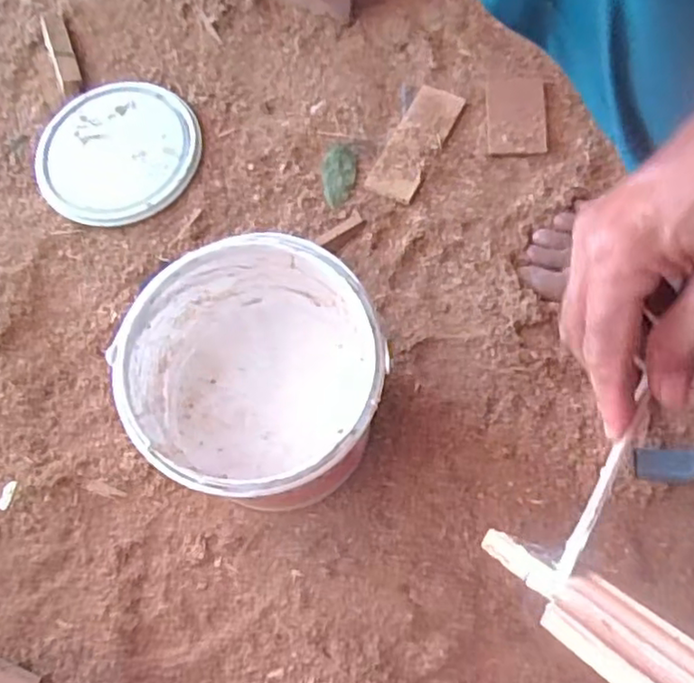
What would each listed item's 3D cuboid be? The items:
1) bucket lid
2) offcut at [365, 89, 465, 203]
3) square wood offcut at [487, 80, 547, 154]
[{"bbox_3d":[-0.245,-0.206,0.705,0.164,0.011,0.176,0,74,1],"label":"bucket lid"},{"bbox_3d":[0.074,-0.213,0.689,0.050,0.010,0.135,27,77,9],"label":"offcut"},{"bbox_3d":[0.179,-0.238,0.688,0.059,0.013,0.087,0,74,2],"label":"square wood offcut"}]

